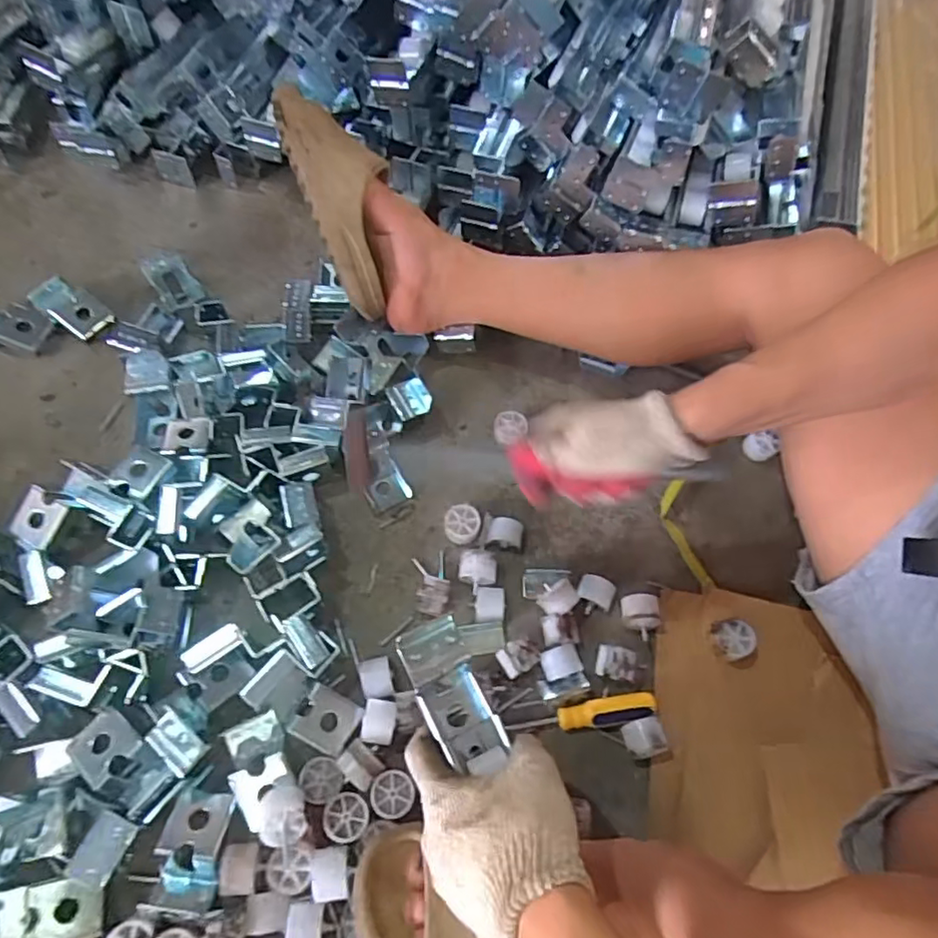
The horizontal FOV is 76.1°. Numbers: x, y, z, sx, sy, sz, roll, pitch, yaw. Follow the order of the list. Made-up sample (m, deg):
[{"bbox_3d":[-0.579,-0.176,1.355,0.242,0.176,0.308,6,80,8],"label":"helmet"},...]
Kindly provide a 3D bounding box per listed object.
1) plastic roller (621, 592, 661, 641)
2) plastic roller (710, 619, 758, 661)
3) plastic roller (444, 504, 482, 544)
[{"bbox_3d":[0.161,0.139,0.565,0.031,0.034,0.038,-5,64,-5],"label":"plastic roller"},{"bbox_3d":[0.242,0.157,0.554,0.035,0.024,0.036,1,64,-2],"label":"plastic roller"},{"bbox_3d":[-0.007,0.058,0.604,0.035,0.026,0.039,9,64,2],"label":"plastic roller"}]

